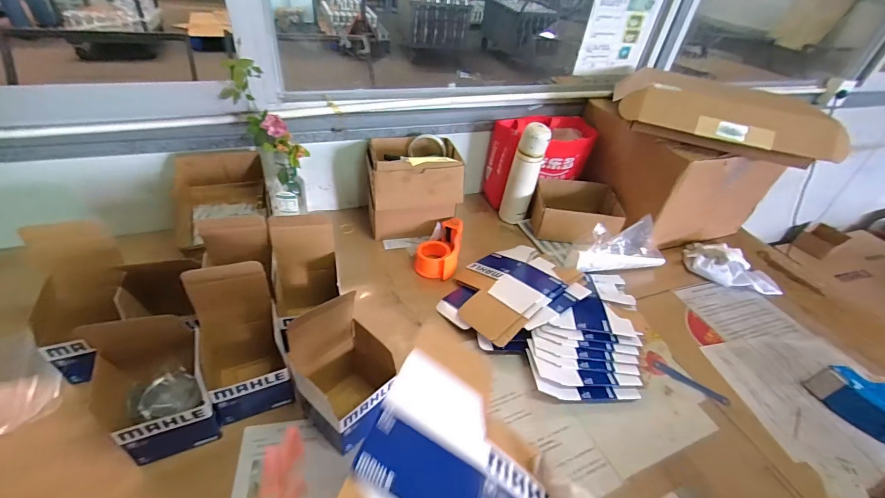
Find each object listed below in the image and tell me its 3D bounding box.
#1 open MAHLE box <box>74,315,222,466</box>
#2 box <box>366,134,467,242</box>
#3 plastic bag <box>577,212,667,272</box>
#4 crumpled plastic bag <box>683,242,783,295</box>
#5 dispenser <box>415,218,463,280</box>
[{"bbox_3d":[-0.366,0.176,0.495,0.116,0.158,0.108,-12,44,-22],"label":"open MAHLE box"},{"bbox_3d":[-0.070,-0.148,0.897,0.195,0.189,0.150,-5,41,-14],"label":"box"},{"bbox_3d":[0.393,-0.009,0.841,0.209,0.091,0.076,-8,42,-18],"label":"plastic bag"},{"bbox_3d":[0.685,0.035,0.925,0.201,0.045,0.141,12,40,5],"label":"crumpled plastic bag"},{"bbox_3d":[-0.004,-0.004,0.850,0.087,0.057,0.151,12,40,5],"label":"dispenser"}]

